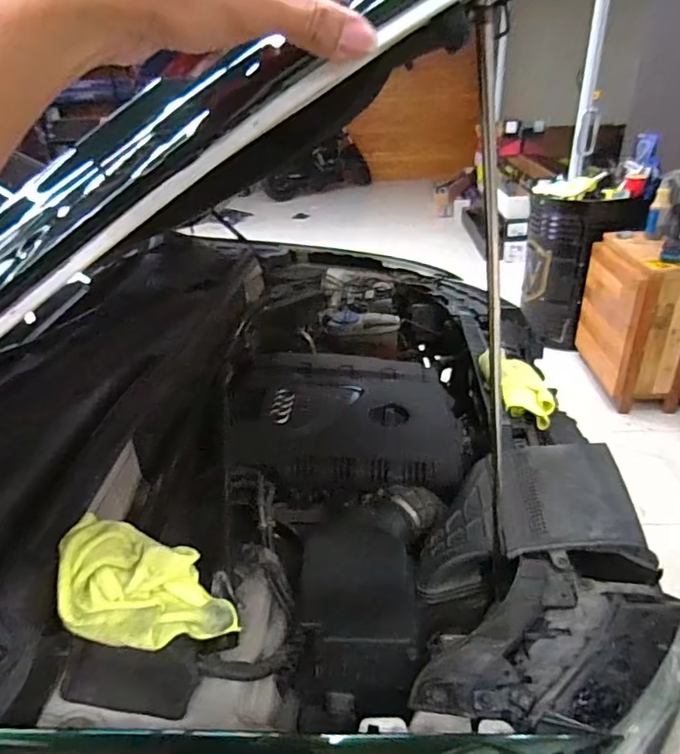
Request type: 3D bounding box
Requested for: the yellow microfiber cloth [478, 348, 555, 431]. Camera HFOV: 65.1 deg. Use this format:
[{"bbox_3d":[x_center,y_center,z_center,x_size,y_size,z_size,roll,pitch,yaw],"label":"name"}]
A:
[{"bbox_3d":[0.389,0.017,1.214,0.120,0.099,0.224,-6,29,-8],"label":"yellow microfiber cloth"}]

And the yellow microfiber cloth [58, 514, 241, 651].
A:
[{"bbox_3d":[-0.261,0.259,0.679,0.169,0.107,0.203,-24,36,-34],"label":"yellow microfiber cloth"}]

